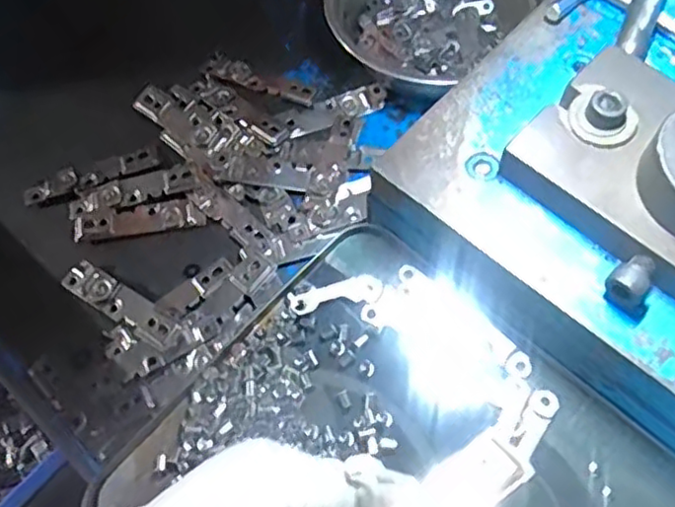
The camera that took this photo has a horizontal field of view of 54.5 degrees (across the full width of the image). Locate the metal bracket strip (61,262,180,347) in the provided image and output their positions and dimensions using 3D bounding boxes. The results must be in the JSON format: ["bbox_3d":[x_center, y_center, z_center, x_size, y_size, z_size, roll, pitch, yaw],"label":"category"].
[{"bbox_3d":[-0.129,0.030,0.389,0.084,0.008,0.020,29,70,16],"label":"metal bracket strip"}]

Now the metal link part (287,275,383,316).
[{"bbox_3d":[0.000,0.021,0.327,0.046,0.005,0.013,-14,66,-4],"label":"metal link part"}]

